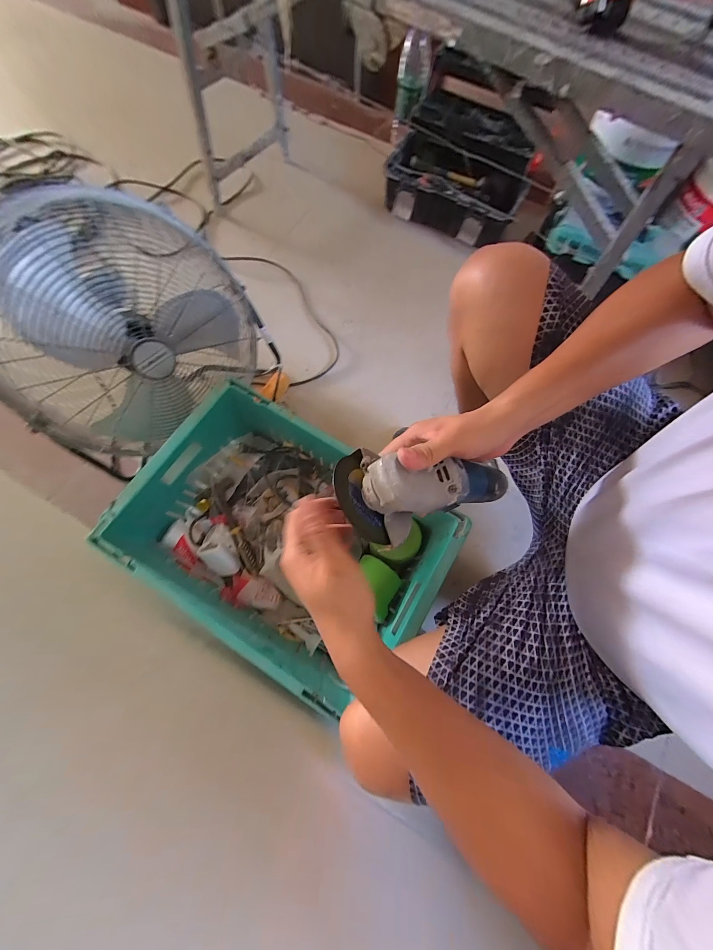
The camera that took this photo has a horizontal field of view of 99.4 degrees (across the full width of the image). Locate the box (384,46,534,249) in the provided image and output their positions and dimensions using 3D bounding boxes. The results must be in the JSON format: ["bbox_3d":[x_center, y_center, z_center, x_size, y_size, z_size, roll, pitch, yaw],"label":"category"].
[{"bbox_3d":[0.369,-1.090,1.045,0.468,0.265,0.383,29,76,6],"label":"box"}]

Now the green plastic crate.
[{"bbox_3d":[-0.147,0.126,0.669,0.600,0.192,0.414,32,77,6],"label":"green plastic crate"}]

